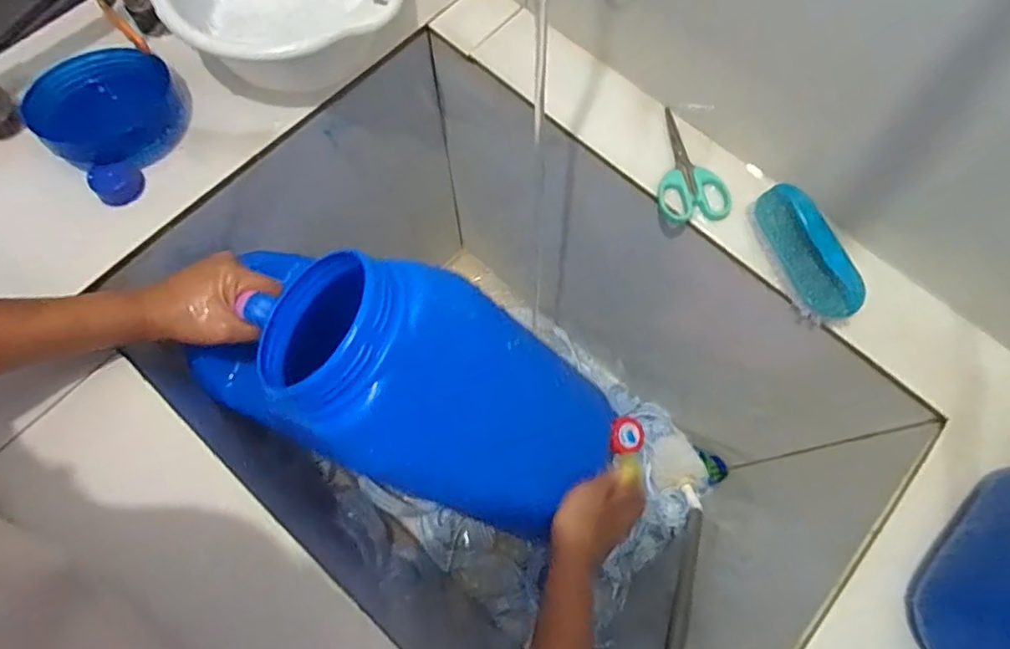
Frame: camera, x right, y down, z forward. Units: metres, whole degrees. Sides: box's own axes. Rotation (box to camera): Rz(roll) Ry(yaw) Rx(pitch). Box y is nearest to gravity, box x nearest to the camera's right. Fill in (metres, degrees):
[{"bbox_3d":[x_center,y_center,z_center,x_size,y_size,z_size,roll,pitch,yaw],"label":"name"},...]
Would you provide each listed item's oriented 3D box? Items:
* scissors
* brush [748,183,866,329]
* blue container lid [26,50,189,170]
[{"bbox_3d":[0.167,-0.143,0.534,0.060,0.014,0.114,0,71,-2],"label":"scissors"},{"bbox_3d":[0.248,-0.059,0.490,0.035,0.044,0.121,-20,72,-8],"label":"brush"},{"bbox_3d":[-0.358,-0.195,0.535,0.127,0.031,0.120,1,71,-2],"label":"blue container lid"}]

